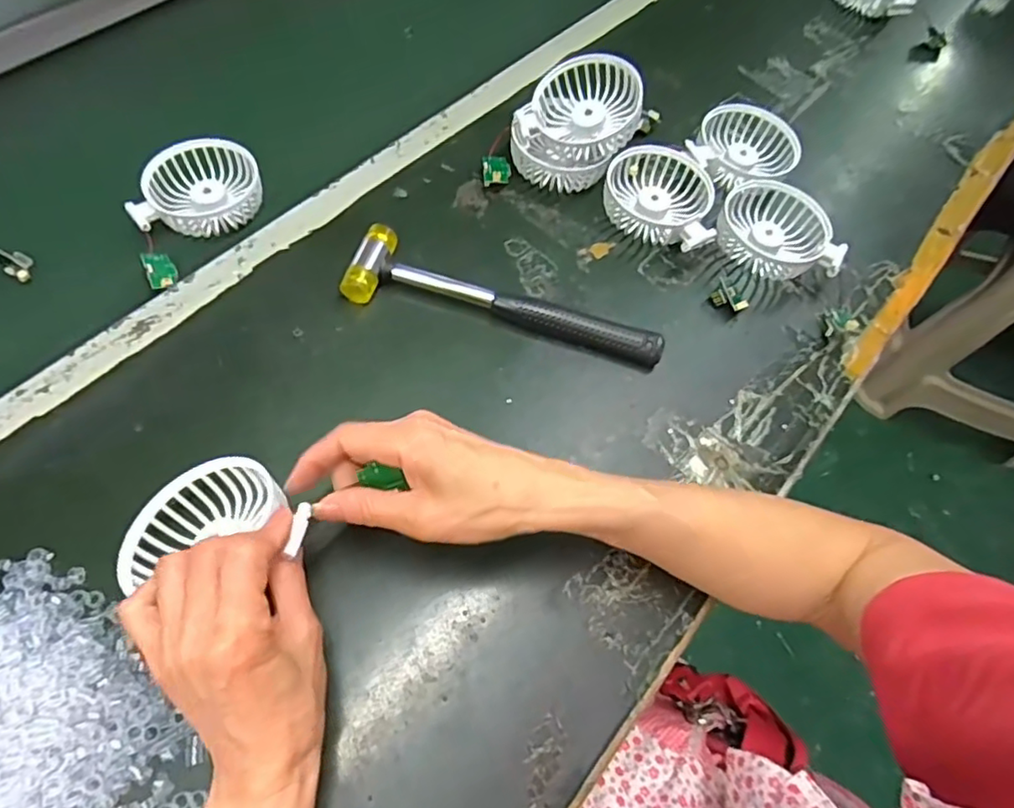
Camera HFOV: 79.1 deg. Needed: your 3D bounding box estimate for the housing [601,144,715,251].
[{"bbox_3d":[0.129,-0.175,0.529,0.093,0.035,0.102,15,62,1],"label":"housing"}]

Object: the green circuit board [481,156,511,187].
[{"bbox_3d":[-0.009,-0.200,0.526,0.023,0.010,0.031,-3,60,-9],"label":"green circuit board"}]

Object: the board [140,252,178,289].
[{"bbox_3d":[-0.274,-0.107,0.489,0.023,0.008,0.031,-22,87,-44],"label":"board"}]

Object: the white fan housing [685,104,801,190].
[{"bbox_3d":[0.212,-0.231,0.567,0.103,0.033,0.088,-35,72,-22],"label":"white fan housing"}]

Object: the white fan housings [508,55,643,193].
[{"bbox_3d":[0.059,-0.242,0.528,0.090,0.043,0.118,45,101,11],"label":"white fan housings"}]

